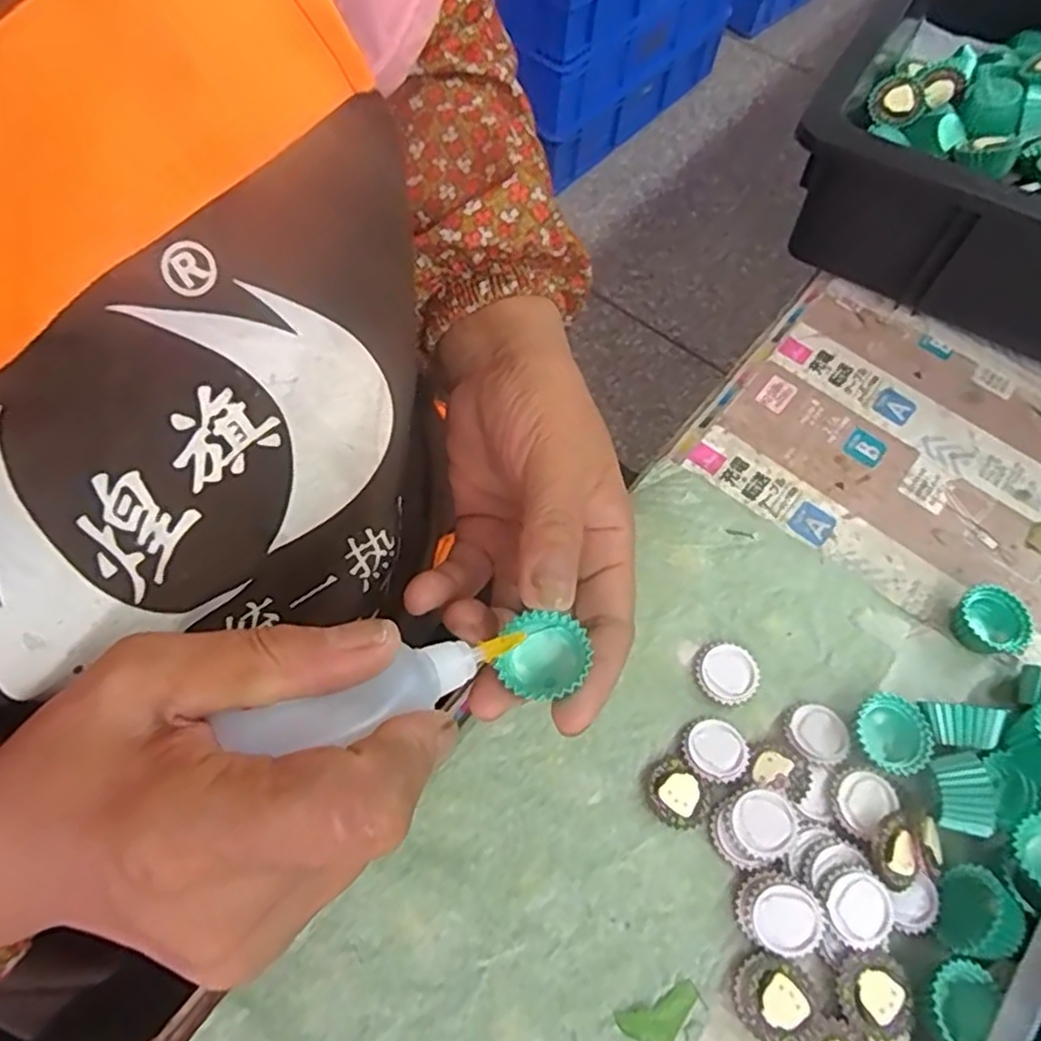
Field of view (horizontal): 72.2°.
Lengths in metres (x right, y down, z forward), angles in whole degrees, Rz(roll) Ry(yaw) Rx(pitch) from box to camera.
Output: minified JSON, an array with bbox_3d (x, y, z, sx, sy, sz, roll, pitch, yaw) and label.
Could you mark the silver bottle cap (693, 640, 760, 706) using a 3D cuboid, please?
[{"bbox_3d":[0.094,0.069,0.324,0.027,0.006,0.028,1,63,-2],"label":"silver bottle cap"}]

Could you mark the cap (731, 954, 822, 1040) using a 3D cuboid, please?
[{"bbox_3d":[0.095,0.179,0.265,0.029,0.012,0.027,1,63,-2],"label":"cap"}]

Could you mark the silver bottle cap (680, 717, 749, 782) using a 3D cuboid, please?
[{"bbox_3d":[0.084,0.098,0.306,0.026,0.004,0.027,1,63,-2],"label":"silver bottle cap"}]

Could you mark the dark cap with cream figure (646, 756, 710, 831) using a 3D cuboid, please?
[{"bbox_3d":[0.065,0.115,0.299,0.023,0.006,0.027,-37,70,-19],"label":"dark cap with cream figure"}]

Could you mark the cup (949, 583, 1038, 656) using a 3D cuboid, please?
[{"bbox_3d":[0.218,0.049,0.334,0.033,0.016,0.032,1,63,-2],"label":"cup"}]

